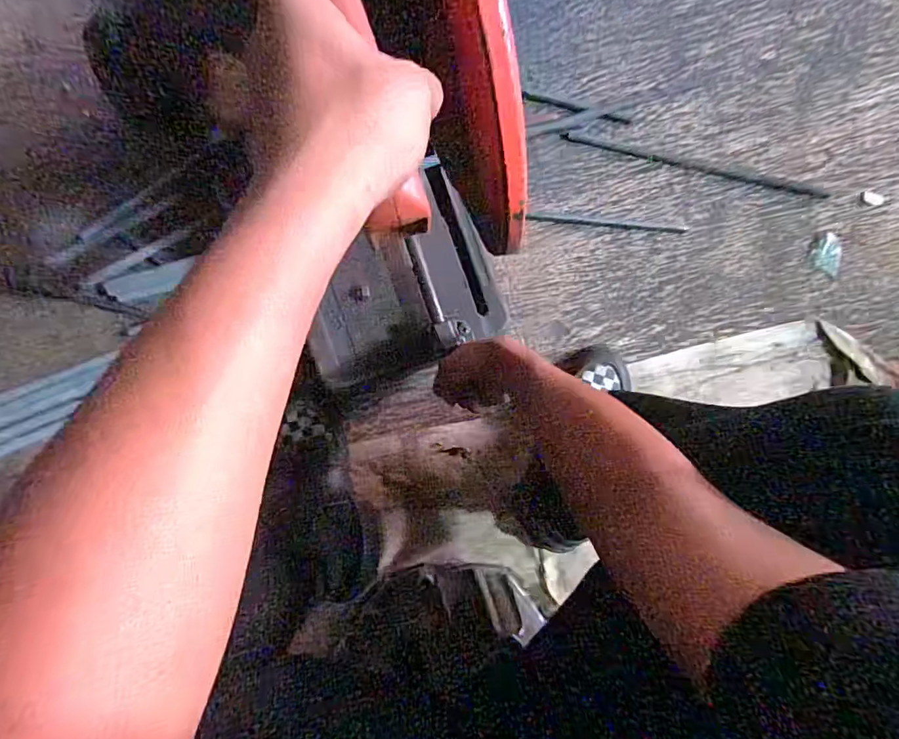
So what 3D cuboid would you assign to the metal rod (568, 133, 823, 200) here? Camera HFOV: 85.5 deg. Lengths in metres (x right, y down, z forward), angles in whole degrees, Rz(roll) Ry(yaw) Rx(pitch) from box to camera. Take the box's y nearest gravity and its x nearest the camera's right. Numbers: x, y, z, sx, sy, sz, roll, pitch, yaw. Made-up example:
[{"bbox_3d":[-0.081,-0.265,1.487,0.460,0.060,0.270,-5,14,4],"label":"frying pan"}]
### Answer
[{"bbox_3d":[0.356,-0.296,0.709,0.392,0.009,0.012,13,88,-2],"label":"metal rod"}]

